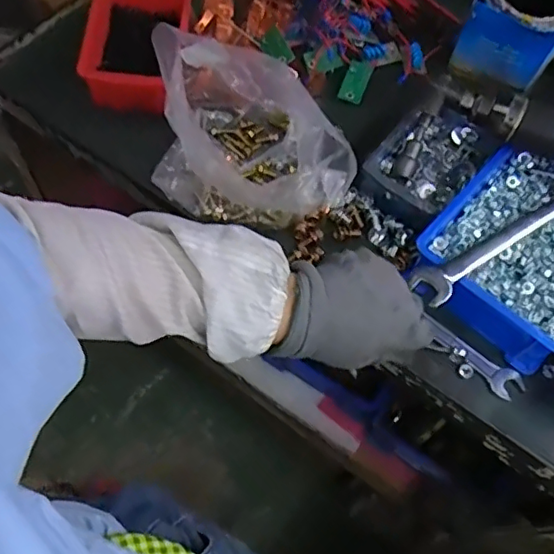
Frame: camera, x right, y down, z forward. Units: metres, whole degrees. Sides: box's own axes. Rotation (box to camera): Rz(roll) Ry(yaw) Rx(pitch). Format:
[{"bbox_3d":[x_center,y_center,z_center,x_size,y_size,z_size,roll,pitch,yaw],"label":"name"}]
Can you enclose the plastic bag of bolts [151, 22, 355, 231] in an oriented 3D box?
[{"bbox_3d":[-0.016,-0.146,0.524,0.178,0.108,0.152,12,62,2],"label":"plastic bag of bolts"}]

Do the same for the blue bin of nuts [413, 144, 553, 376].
[{"bbox_3d":[0.225,-0.030,0.516,0.144,0.047,0.192,39,66,15],"label":"blue bin of nuts"}]

